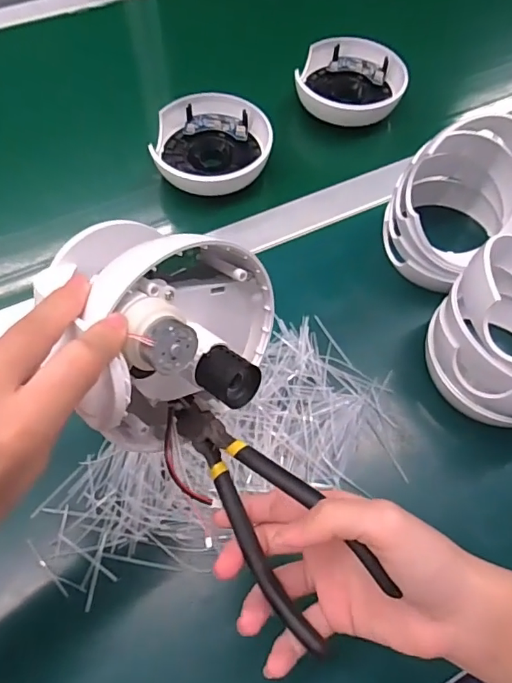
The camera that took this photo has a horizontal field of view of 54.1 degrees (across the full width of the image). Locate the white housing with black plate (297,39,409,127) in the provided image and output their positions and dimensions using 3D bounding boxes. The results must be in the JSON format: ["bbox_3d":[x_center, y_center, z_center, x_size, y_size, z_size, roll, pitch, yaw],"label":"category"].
[{"bbox_3d":[0.101,-0.280,0.549,0.117,0.039,0.108,1,62,-1],"label":"white housing with black plate"}]

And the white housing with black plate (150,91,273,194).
[{"bbox_3d":[-0.043,-0.197,0.498,0.114,0.039,0.091,4,62,0],"label":"white housing with black plate"}]

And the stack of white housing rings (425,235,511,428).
[{"bbox_3d":[0.194,-0.007,0.364,0.118,0.099,0.113,-34,68,-18],"label":"stack of white housing rings"}]

